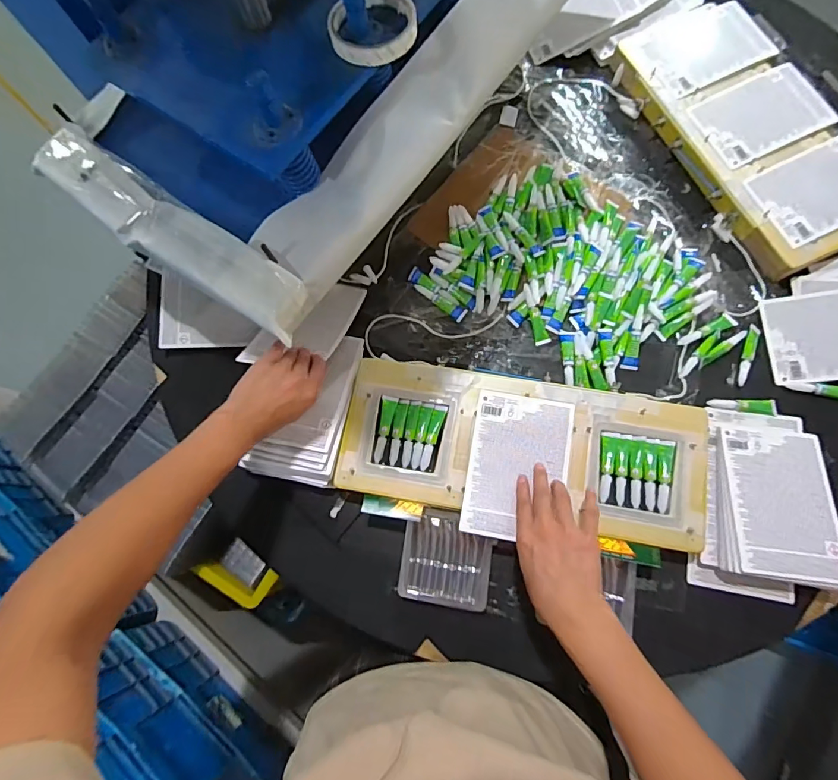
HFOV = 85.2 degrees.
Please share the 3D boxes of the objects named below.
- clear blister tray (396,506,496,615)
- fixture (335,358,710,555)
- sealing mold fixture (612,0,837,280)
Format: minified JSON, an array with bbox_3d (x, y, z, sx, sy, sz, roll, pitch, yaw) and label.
[{"bbox_3d":[0.033,0.201,0.542,0.103,0.015,0.104,10,75,7],"label":"clear blister tray"},{"bbox_3d":[0.120,0.068,0.546,0.422,0.027,0.166,9,75,6],"label":"fixture"},{"bbox_3d":[0.470,-0.373,0.646,0.205,0.042,0.430,-24,74,-3],"label":"sealing mold fixture"}]

